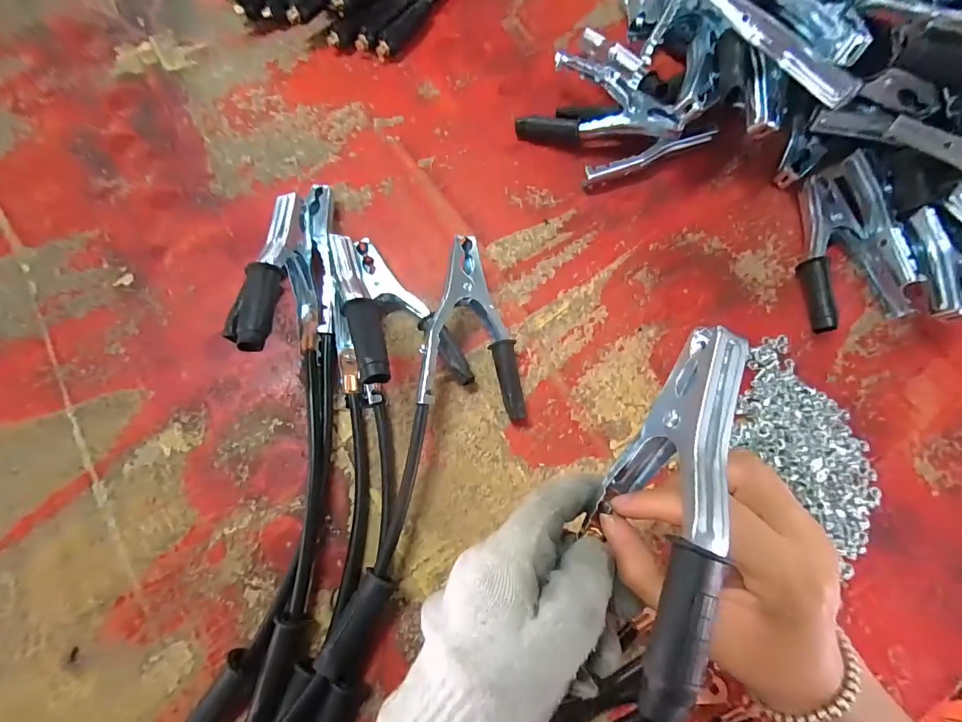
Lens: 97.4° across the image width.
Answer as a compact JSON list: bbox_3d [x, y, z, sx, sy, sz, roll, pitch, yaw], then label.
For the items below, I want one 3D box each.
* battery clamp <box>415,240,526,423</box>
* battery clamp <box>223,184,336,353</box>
[{"bbox_3d":[-0.004,-0.026,0.328,0.076,0.042,0.139,1,73,1],"label":"battery clamp"},{"bbox_3d":[-0.143,-0.078,0.323,0.043,0.084,0.165,0,73,1],"label":"battery clamp"}]

